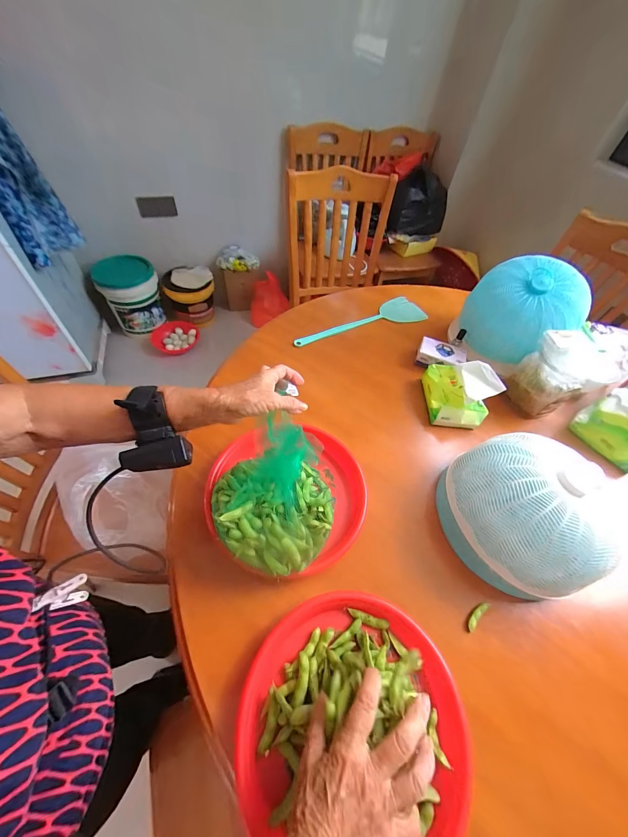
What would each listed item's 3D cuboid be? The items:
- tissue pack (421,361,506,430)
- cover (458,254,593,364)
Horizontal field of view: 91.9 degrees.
[{"bbox_3d":[0.299,-0.058,0.638,0.118,0.099,0.131,2,52,-4],"label":"tissue pack"},{"bbox_3d":[0.472,-0.247,0.697,0.200,0.173,0.170,-3,53,-8],"label":"cover"}]

